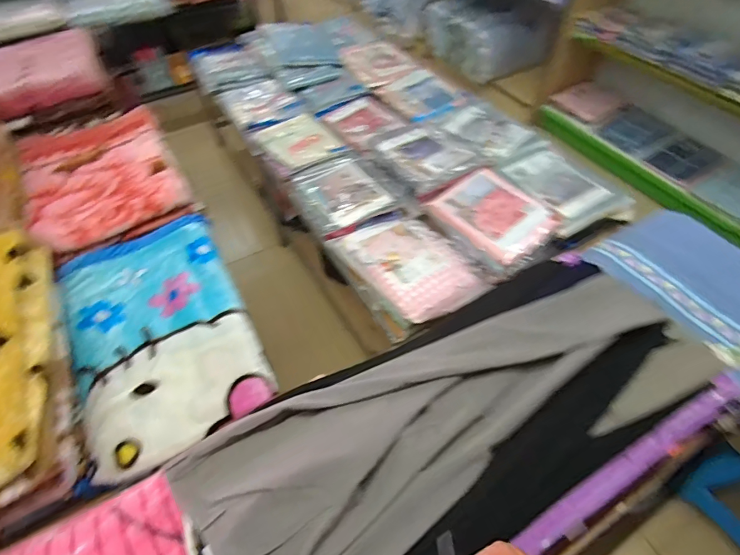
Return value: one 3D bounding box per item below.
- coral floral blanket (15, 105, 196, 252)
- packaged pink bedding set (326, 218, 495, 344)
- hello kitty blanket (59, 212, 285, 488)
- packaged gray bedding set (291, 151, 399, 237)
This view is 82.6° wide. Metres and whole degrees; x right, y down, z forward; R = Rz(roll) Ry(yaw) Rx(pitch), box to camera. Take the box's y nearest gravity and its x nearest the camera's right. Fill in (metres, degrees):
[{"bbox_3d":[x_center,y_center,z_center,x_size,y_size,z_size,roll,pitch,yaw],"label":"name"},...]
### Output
[{"bbox_3d":[-0.911,-0.370,1.431,0.460,0.094,0.651,-27,56,-19],"label":"coral floral blanket"},{"bbox_3d":[0.116,-0.031,1.261,0.331,0.085,0.386,-27,56,-19],"label":"packaged pink bedding set"},{"bbox_3d":[-0.555,0.117,1.115,0.419,0.083,0.687,-22,55,-16],"label":"hello kitty blanket"},{"bbox_3d":[-0.107,-0.302,1.437,0.279,0.053,0.315,-22,55,-16],"label":"packaged gray bedding set"}]

